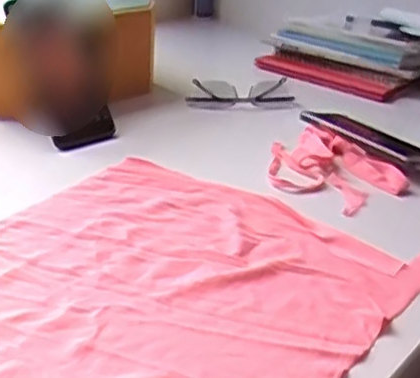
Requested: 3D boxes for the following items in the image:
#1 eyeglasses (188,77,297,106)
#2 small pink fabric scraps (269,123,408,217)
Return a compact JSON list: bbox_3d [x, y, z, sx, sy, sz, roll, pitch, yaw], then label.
[{"bbox_3d":[0.037,-0.123,0.828,0.129,0.042,0.041,9,28,8],"label":"eyeglasses"},{"bbox_3d":[0.109,-0.024,0.660,0.110,0.025,0.139,-15,34,-33],"label":"small pink fabric scraps"}]

